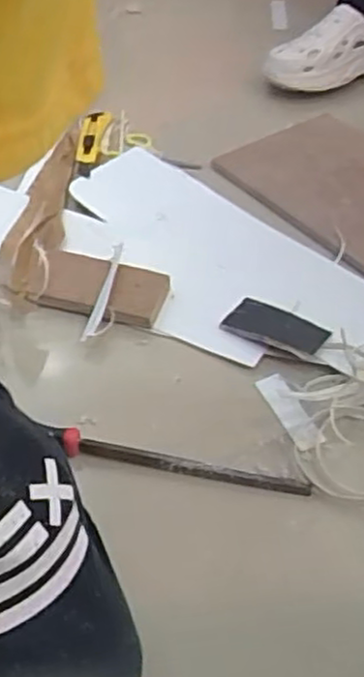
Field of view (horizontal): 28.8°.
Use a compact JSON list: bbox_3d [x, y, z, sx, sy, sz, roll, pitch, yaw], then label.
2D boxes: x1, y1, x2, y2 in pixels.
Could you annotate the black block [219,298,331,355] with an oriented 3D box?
[{"bbox_3d":[0.095,-0.014,0.710,0.101,0.008,0.050,22,49,25],"label":"black block"}]

